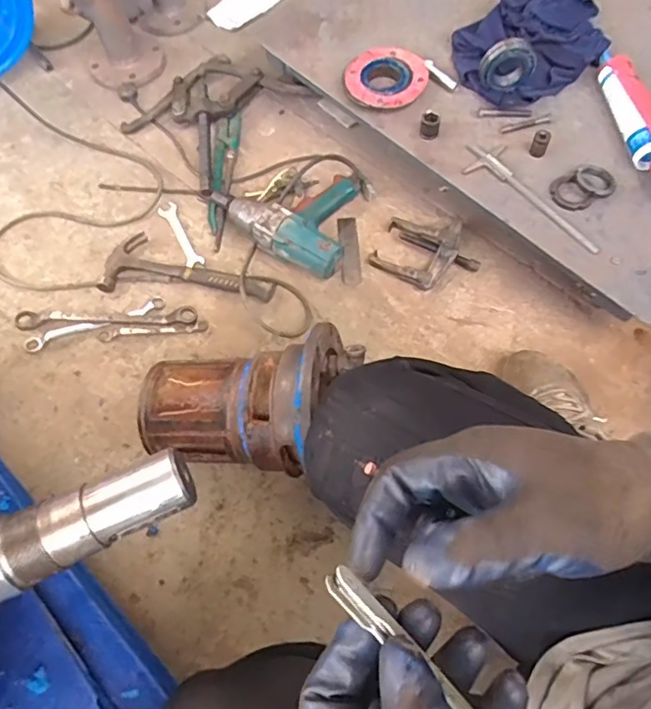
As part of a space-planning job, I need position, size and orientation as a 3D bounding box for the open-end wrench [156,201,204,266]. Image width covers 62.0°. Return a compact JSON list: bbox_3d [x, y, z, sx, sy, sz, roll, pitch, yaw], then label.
[{"bbox_3d":[-0.282,-0.236,1.056,0.037,0.009,0.171,-28,68,-11],"label":"open-end wrench"}]

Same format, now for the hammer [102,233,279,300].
[{"bbox_3d":[-0.250,-0.167,1.008,0.325,0.036,0.123,5,66,4],"label":"hammer"}]

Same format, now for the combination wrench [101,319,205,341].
[{"bbox_3d":[-0.307,-0.042,0.968,0.190,0.008,0.025,-7,66,-1],"label":"combination wrench"}]

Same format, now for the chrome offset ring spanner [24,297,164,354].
[{"bbox_3d":[-0.416,-0.058,0.975,0.249,0.016,0.031,-21,67,-8],"label":"chrome offset ring spanner"}]

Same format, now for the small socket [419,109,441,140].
[{"bbox_3d":[0.189,-0.414,0.980,0.034,0.037,0.038,8,66,6],"label":"small socket"}]

